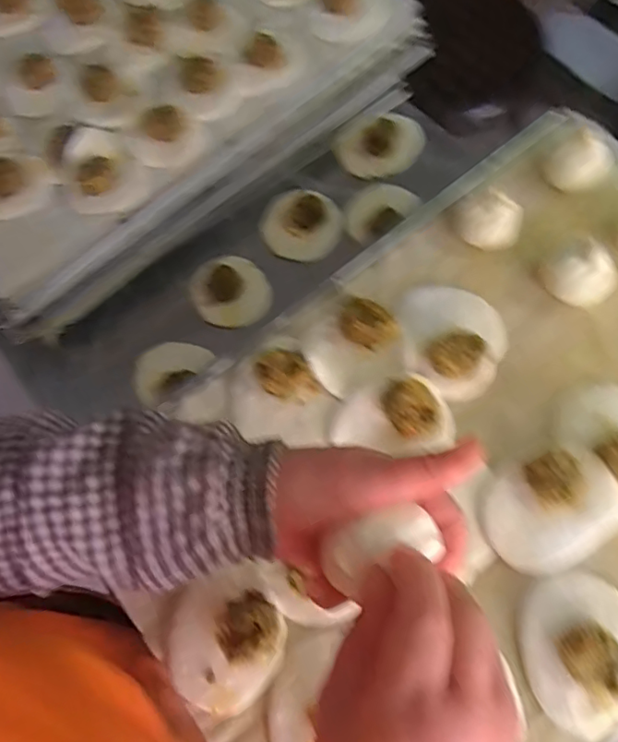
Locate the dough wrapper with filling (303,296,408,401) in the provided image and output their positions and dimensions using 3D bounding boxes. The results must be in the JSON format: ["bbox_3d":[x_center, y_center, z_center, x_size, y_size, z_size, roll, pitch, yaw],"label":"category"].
[{"bbox_3d":[0.037,-0.024,0.462,0.078,0.033,0.078,-1,69,2],"label":"dough wrapper with filling"}]

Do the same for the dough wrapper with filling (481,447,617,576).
[{"bbox_3d":[0.184,0.102,0.412,0.100,0.031,0.076,-26,70,-7],"label":"dough wrapper with filling"}]

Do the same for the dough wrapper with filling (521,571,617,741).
[{"bbox_3d":[0.192,0.193,0.380,0.087,0.026,0.095,-1,69,2],"label":"dough wrapper with filling"}]

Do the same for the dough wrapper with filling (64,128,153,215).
[{"bbox_3d":[-0.222,-0.217,0.593,0.081,0.028,0.094,-26,70,-7],"label":"dough wrapper with filling"}]

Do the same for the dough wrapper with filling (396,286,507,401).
[{"bbox_3d":[0.119,-0.033,0.469,0.093,0.028,0.098,-1,69,2],"label":"dough wrapper with filling"}]

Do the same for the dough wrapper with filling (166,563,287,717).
[{"bbox_3d":[-0.060,0.190,0.391,0.083,0.034,0.085,-1,69,2],"label":"dough wrapper with filling"}]

